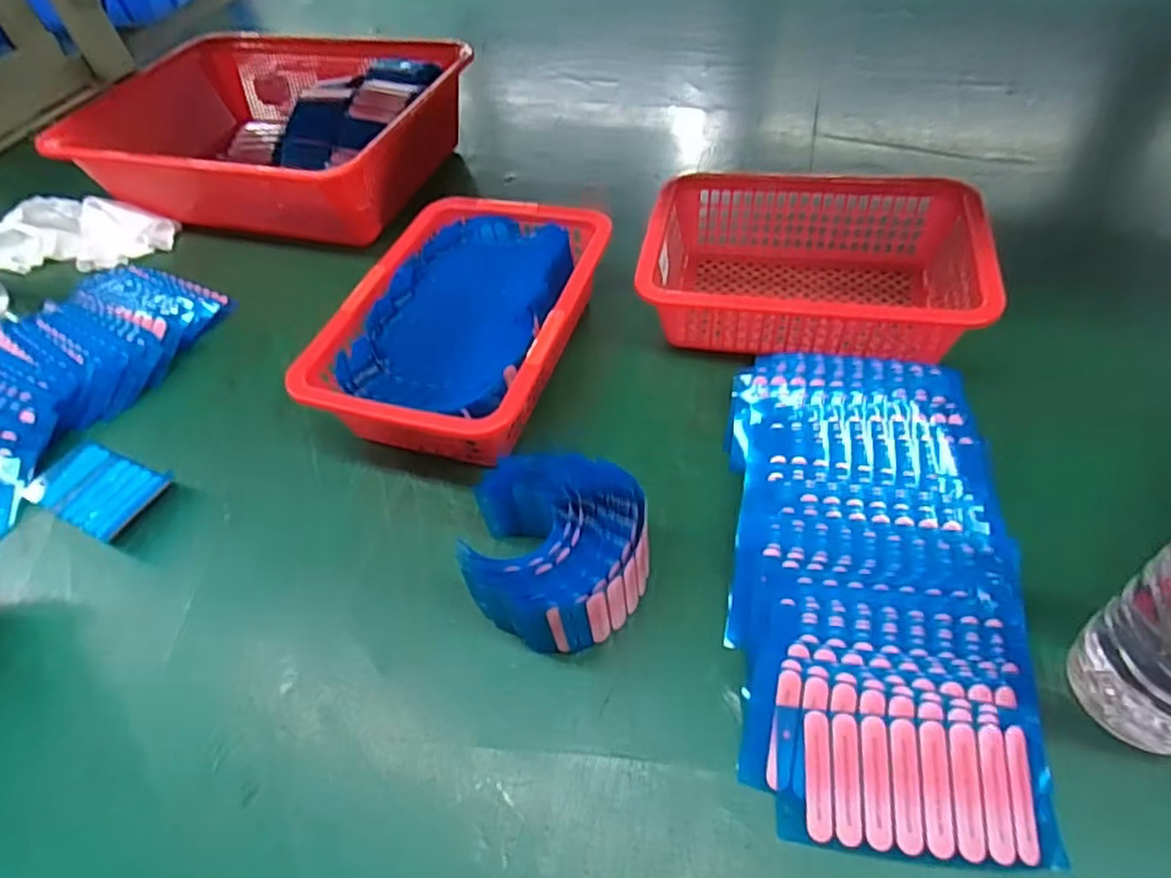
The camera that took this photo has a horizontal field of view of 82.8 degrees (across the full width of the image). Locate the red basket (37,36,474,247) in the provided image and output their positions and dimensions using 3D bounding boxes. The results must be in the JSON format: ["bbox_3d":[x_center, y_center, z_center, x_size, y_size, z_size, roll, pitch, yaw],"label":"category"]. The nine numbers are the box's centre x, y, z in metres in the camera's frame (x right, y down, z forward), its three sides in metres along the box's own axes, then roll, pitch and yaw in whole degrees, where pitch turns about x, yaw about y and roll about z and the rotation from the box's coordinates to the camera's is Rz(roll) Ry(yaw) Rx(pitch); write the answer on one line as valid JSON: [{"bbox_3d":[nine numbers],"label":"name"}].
[{"bbox_3d":[-0.312,-0.322,0.689,0.368,0.096,0.275,11,51,15],"label":"red basket"}]

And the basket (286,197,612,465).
[{"bbox_3d":[-0.081,-0.077,0.475,0.158,0.067,0.229,10,51,15],"label":"basket"}]

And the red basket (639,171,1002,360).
[{"bbox_3d":[0.159,-0.124,0.480,0.221,0.060,0.146,7,50,12],"label":"red basket"}]

